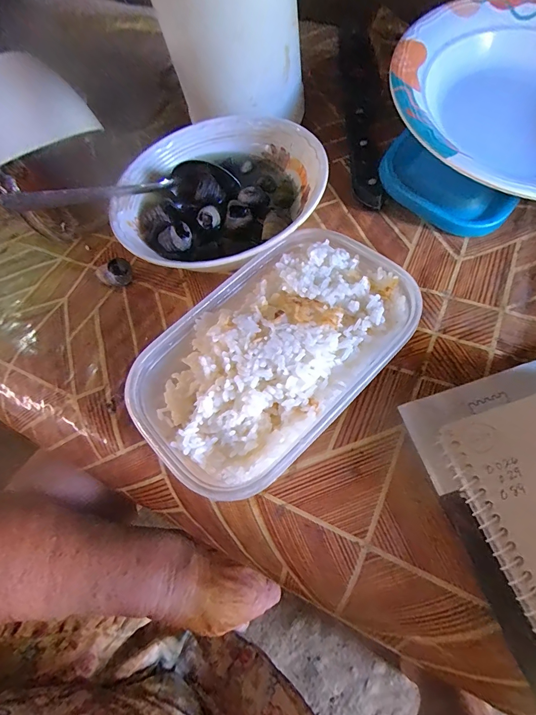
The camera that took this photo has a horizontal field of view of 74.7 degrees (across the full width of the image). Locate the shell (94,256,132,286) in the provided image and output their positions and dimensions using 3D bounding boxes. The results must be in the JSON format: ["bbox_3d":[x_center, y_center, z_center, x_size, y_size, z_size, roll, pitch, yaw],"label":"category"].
[{"bbox_3d":[-0.128,-0.070,0.292,0.027,0.019,0.016,-26,65,-9],"label":"shell"}]

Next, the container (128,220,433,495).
[{"bbox_3d":[0.005,-0.003,0.216,0.169,0.045,0.104,-41,69,-15],"label":"container"}]

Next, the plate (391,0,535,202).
[{"bbox_3d":[0.208,-0.205,0.273,0.207,0.044,0.215,-1,64,3],"label":"plate"}]

